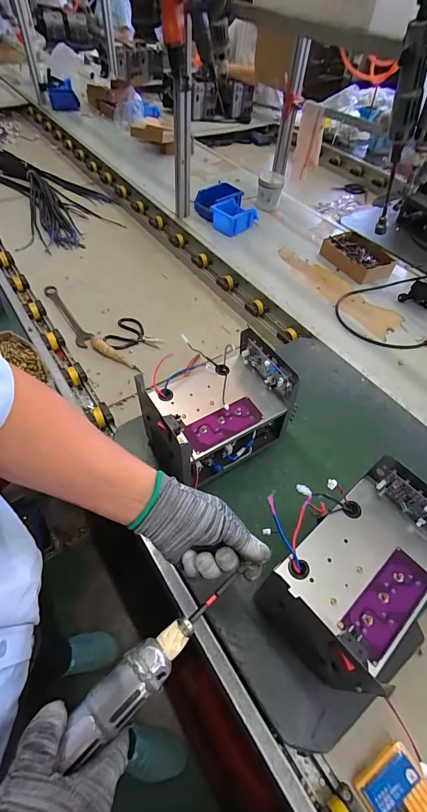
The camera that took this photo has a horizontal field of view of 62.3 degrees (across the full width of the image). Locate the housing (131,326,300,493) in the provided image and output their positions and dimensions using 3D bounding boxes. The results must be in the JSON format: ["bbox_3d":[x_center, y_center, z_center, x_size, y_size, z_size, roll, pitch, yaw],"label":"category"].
[{"bbox_3d":[0.004,0.018,0.645,0.239,0.196,0.153,-27,59,-23],"label":"housing"}]

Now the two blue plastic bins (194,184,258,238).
[{"bbox_3d":[0.046,-0.705,1.269,0.167,0.084,0.221,-25,58,-22],"label":"two blue plastic bins"}]

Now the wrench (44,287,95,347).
[{"bbox_3d":[-0.423,-0.265,1.030,0.046,0.019,0.290,-27,60,-21],"label":"wrench"}]

